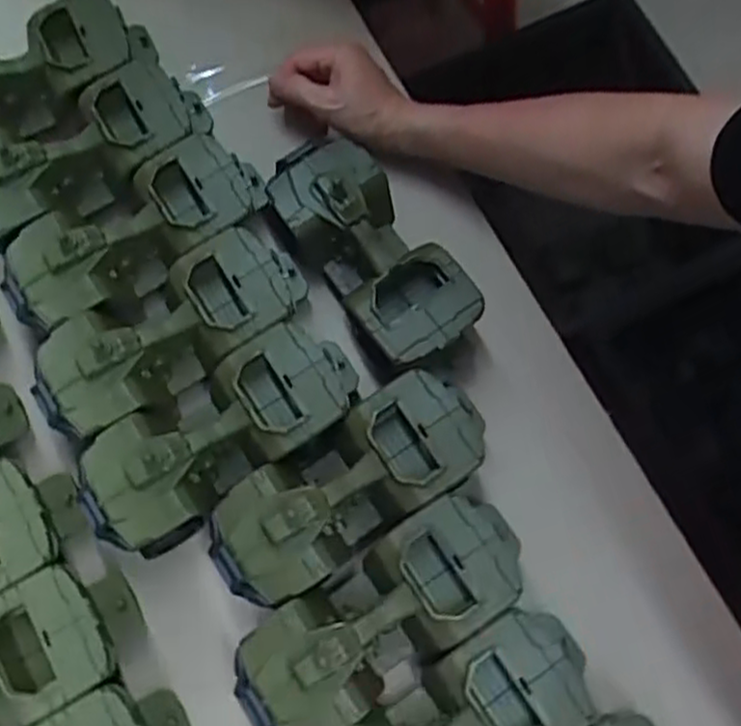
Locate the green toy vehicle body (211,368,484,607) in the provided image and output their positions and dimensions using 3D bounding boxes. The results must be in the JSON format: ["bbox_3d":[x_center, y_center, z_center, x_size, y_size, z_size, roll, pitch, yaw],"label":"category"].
[{"bbox_3d":[-0.014,0.081,0.516,0.195,0.068,0.084,-35,76,-8],"label":"green toy vehicle body"}]

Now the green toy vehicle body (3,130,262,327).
[{"bbox_3d":[-0.170,-0.094,0.556,0.193,0.058,0.081,-34,76,-8],"label":"green toy vehicle body"}]

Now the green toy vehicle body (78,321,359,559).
[{"bbox_3d":[-0.100,0.048,0.524,0.192,0.079,0.077,-34,76,-8],"label":"green toy vehicle body"}]

